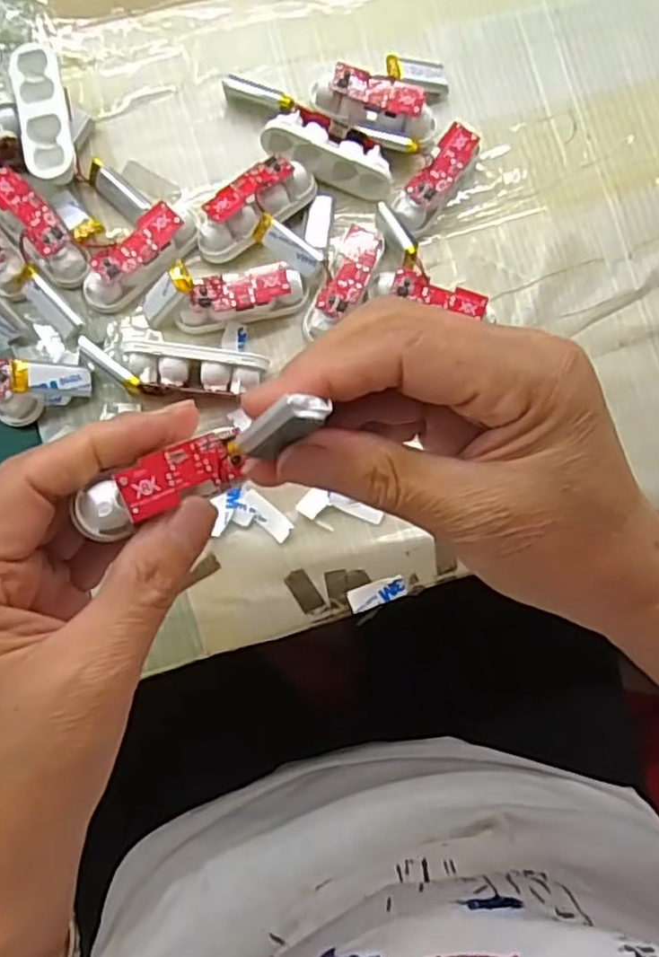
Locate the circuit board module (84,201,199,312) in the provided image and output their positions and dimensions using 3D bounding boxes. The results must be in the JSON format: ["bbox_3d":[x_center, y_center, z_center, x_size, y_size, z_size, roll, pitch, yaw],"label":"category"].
[{"bbox_3d":[-0.085,-0.101,0.316,0.061,0.016,0.018,-43,88,-9],"label":"circuit board module"}]

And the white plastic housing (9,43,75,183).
[{"bbox_3d":[-0.126,-0.159,0.309,0.022,0.011,0.063,-12,83,-7],"label":"white plastic housing"}]

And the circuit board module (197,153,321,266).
[{"bbox_3d":[-0.034,-0.125,0.322,0.061,0.018,0.025,-39,87,-9],"label":"circuit board module"}]

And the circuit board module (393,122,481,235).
[{"bbox_3d":[0.051,-0.142,0.334,0.018,0.017,0.063,36,81,1],"label":"circuit board module"}]

